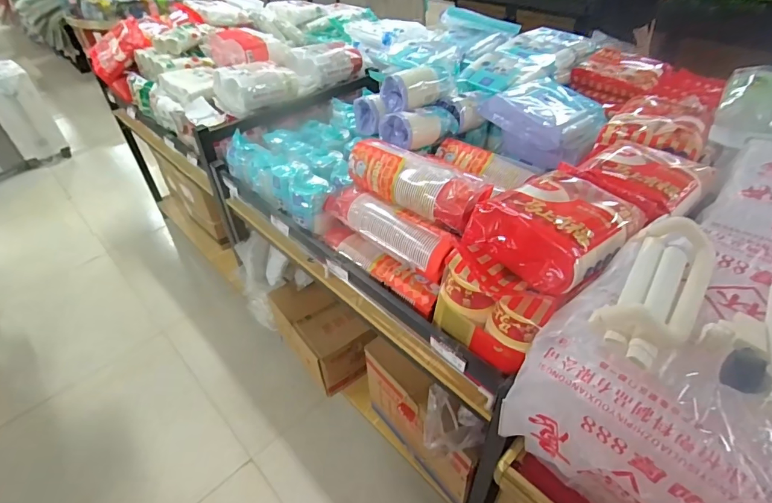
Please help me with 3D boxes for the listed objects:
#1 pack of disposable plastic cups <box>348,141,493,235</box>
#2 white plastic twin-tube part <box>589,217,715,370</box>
[{"bbox_3d":[0.067,-0.178,1.020,0.388,0.097,0.120,30,51,31],"label":"pack of disposable plastic cups"},{"bbox_3d":[0.414,0.053,0.630,0.115,0.052,0.298,29,51,30],"label":"white plastic twin-tube part"}]

